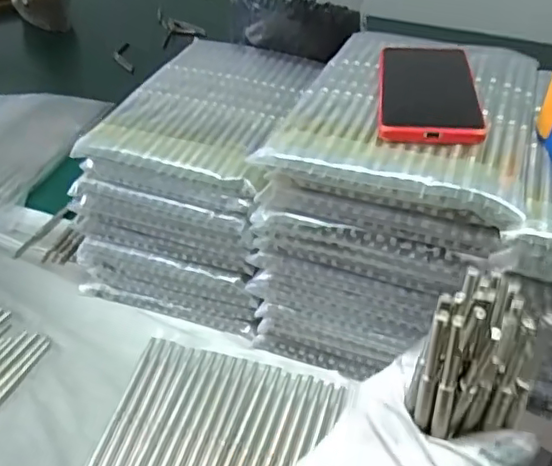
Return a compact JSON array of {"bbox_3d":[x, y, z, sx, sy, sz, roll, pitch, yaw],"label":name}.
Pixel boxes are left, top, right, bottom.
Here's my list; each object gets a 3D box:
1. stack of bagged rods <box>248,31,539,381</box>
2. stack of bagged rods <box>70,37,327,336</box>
[{"bbox_3d":[0.113,-0.029,0.556,0.184,0.223,0.255,19,42,15],"label":"stack of bagged rods"},{"bbox_3d":[-0.068,-0.069,0.640,0.175,0.171,0.277,14,41,10],"label":"stack of bagged rods"}]

